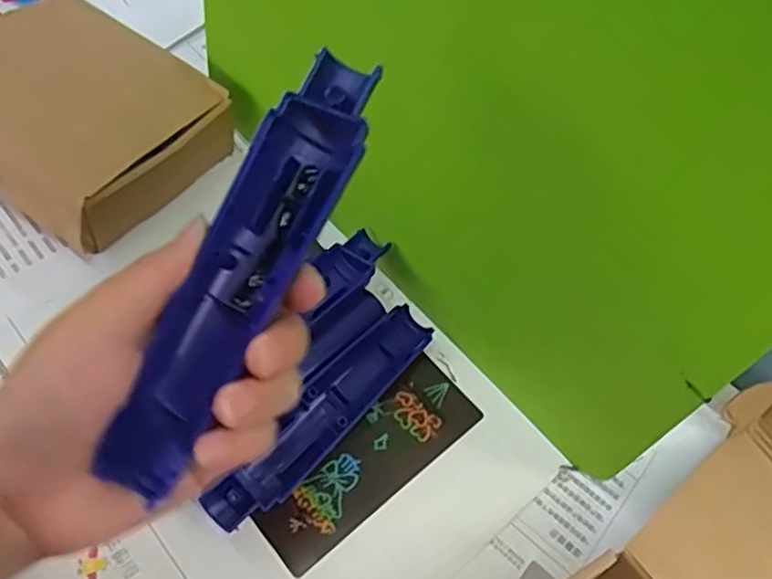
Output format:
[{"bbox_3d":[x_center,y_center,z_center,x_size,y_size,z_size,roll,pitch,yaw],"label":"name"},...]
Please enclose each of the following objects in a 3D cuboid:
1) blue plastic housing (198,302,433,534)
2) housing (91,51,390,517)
[{"bbox_3d":[-0.037,0.074,0.402,0.037,0.025,0.167,37,63,17],"label":"blue plastic housing"},{"bbox_3d":[-0.049,-0.007,0.240,0.035,0.024,0.161,26,84,11],"label":"housing"}]

